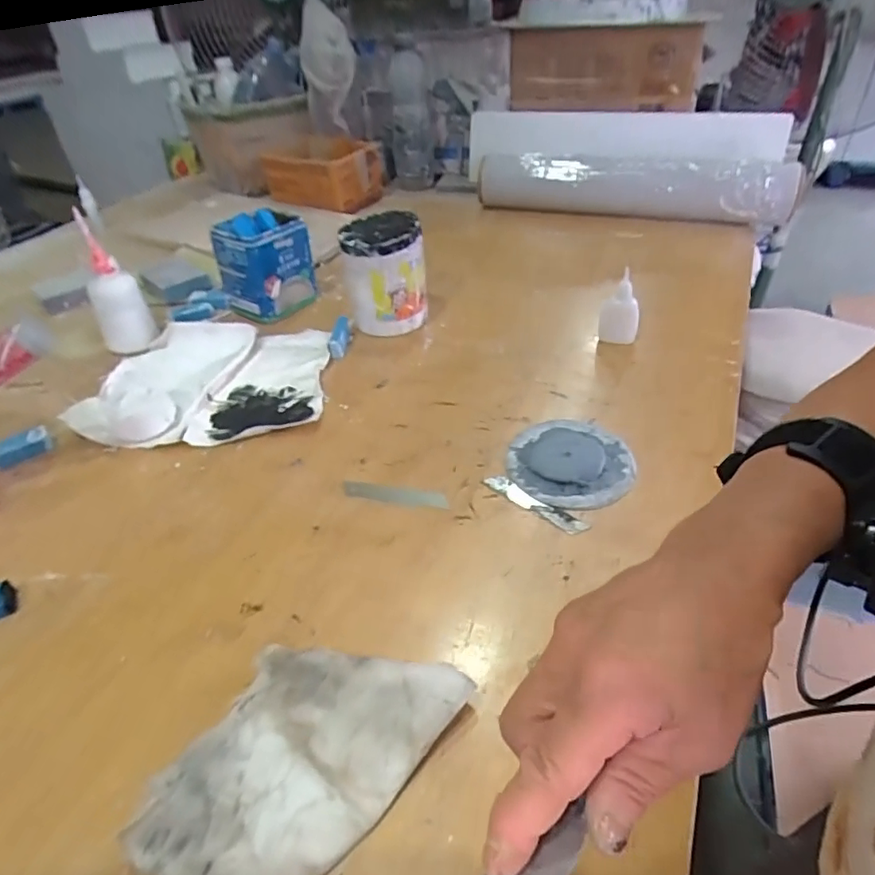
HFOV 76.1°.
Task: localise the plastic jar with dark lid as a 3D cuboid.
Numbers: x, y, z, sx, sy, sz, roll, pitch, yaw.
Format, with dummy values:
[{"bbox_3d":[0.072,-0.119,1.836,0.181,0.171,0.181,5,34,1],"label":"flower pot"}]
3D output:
[{"bbox_3d":[-0.067,-0.208,0.710,0.098,0.125,0.091,-2,41,2],"label":"plastic jar with dark lid"}]

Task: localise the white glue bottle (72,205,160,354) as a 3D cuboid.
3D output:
[{"bbox_3d":[-0.397,-0.177,0.682,0.061,0.141,0.047,-25,46,-23],"label":"white glue bottle"}]

